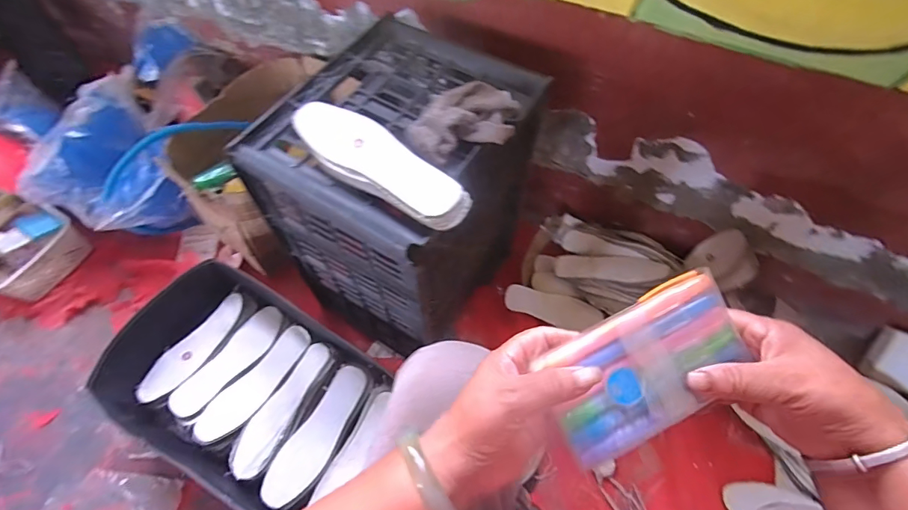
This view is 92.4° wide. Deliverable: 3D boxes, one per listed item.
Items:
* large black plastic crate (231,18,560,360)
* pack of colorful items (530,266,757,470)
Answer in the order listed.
[{"bbox_3d":[-0.071,-0.071,0.731,0.286,0.468,0.335,30,62,14],"label":"large black plastic crate"},{"bbox_3d":[0.131,0.077,0.297,0.137,0.013,0.080,-29,90,-1],"label":"pack of colorful items"}]

